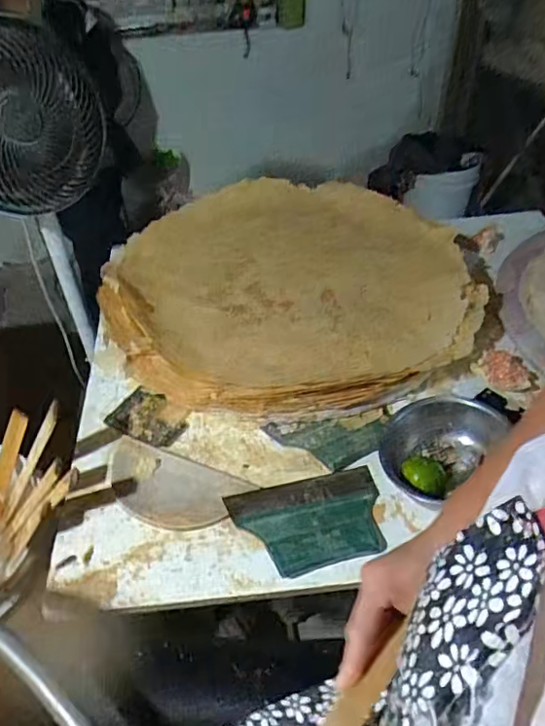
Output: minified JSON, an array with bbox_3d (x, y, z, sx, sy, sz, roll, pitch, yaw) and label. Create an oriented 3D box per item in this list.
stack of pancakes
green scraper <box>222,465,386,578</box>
[{"bbox_3d":[0.026,-0.153,0.978,0.623,0.071,0.596,-2,44,1],"label":"stack of pancakes"},{"bbox_3d":[0.049,0.192,0.681,0.188,0.021,0.125,-12,45,-9],"label":"green scraper"}]

